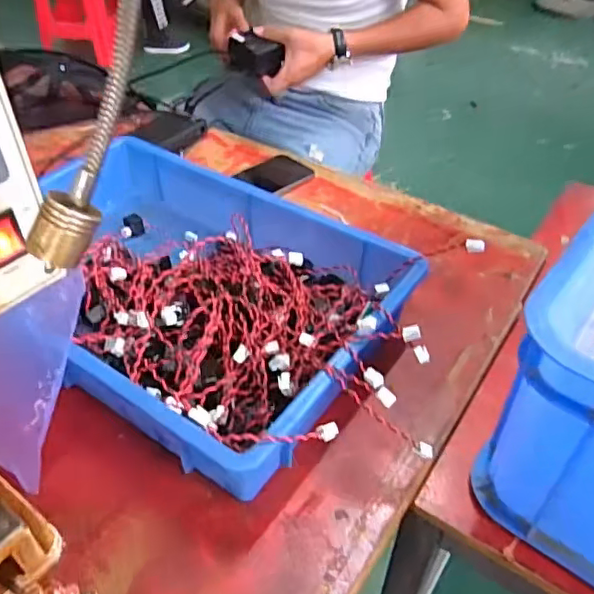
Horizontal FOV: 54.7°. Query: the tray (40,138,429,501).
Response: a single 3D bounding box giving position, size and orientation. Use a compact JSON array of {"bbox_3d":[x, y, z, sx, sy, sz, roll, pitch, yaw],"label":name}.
[{"bbox_3d":[-0.116,-0.014,0.575,0.418,0.080,0.284,26,48,23],"label":"tray"}]

